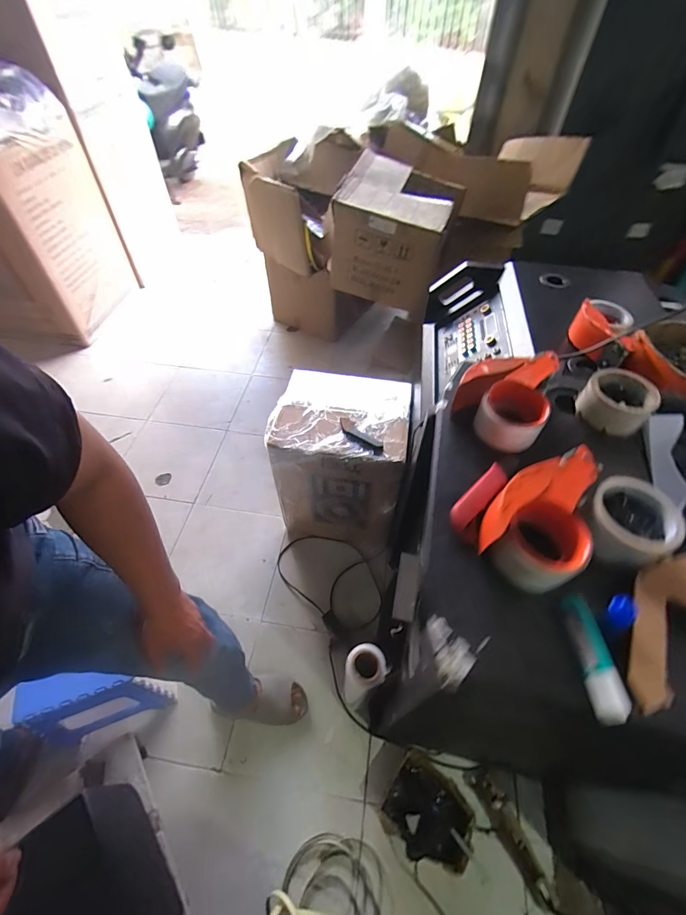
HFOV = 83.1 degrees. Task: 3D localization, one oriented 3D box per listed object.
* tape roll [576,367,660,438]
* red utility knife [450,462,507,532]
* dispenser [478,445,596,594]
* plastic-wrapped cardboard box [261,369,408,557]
[{"bbox_3d":[0.402,-0.083,0.569,0.090,0.052,0.090,1,52,-1],"label":"tape roll"},{"bbox_3d":[0.170,0.049,0.482,0.117,0.015,0.028,-37,61,-26],"label":"red utility knife"},{"bbox_3d":[0.232,0.060,0.441,0.099,0.054,0.174,34,59,23],"label":"dispenser"},{"bbox_3d":[0.001,0.033,1.383,0.394,0.554,0.351,9,52,6],"label":"plastic-wrapped cardboard box"}]

